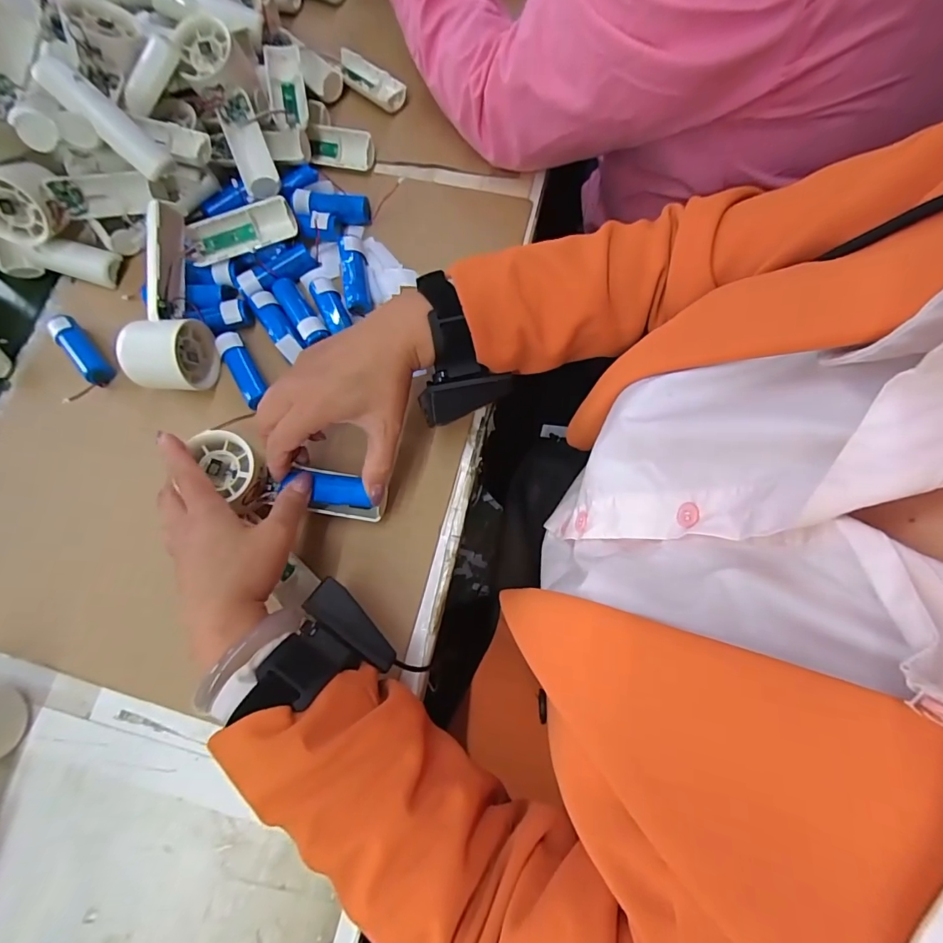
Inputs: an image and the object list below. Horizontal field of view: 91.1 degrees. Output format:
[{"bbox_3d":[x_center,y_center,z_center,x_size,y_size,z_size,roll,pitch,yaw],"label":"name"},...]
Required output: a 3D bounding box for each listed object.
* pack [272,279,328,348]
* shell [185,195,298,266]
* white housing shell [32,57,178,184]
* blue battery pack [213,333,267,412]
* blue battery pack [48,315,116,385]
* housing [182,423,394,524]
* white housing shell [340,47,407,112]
[{"bbox_3d":[-0.153,-0.142,0.413,0.020,0.022,0.073,-34,74,-8],"label":"pack"},{"bbox_3d":[-0.206,-0.212,0.412,0.099,0.028,0.028,-16,73,-2],"label":"shell"},{"bbox_3d":[-0.290,-0.279,0.366,0.098,0.018,0.028,39,78,-25],"label":"white housing shell"},{"bbox_3d":[-0.197,-0.087,0.402,0.022,0.020,0.071,-30,74,-6],"label":"blue battery pack"},{"bbox_3d":[-0.349,-0.109,0.413,0.022,0.016,0.071,-41,75,-9],"label":"blue battery pack"},{"bbox_3d":[-0.138,0.009,0.356,0.145,0.038,0.050,16,77,2],"label":"housing"},{"bbox_3d":[-0.107,-0.403,0.475,0.096,0.014,0.032,38,78,13],"label":"white housing shell"}]

